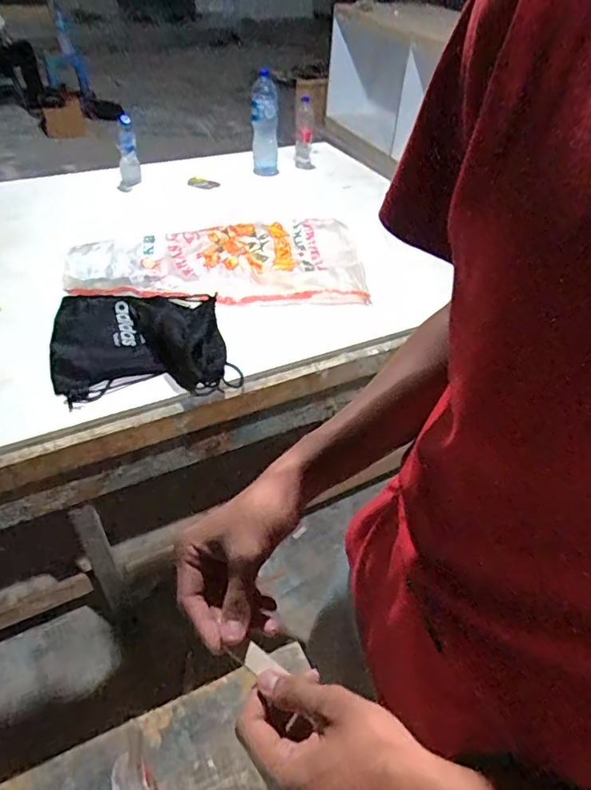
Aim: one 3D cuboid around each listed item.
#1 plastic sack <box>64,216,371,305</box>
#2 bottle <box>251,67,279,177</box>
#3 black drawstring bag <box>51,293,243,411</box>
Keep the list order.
[{"bbox_3d":[-0.173,-0.357,1.274,0.729,0.063,0.360,-3,52,-17],"label":"plastic sack"},{"bbox_3d":[-0.103,-0.905,1.722,0.088,0.320,0.076,0,45,-4],"label":"bottle"},{"bbox_3d":[-0.320,-0.121,1.063,0.352,0.055,0.322,-7,46,-11],"label":"black drawstring bag"}]

